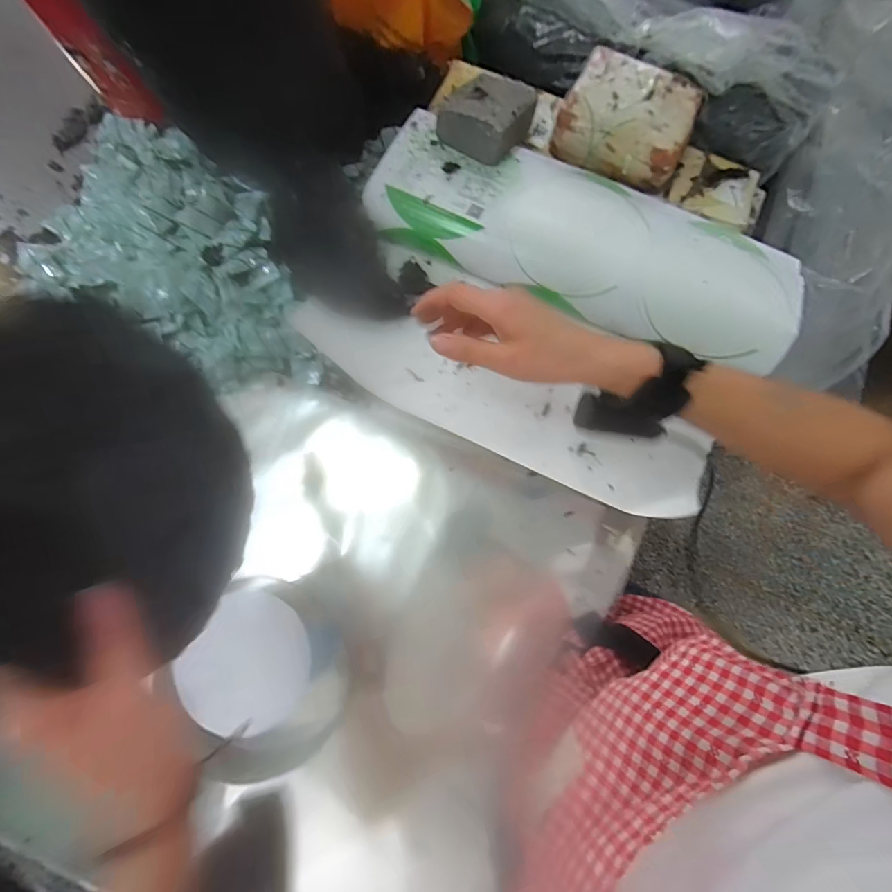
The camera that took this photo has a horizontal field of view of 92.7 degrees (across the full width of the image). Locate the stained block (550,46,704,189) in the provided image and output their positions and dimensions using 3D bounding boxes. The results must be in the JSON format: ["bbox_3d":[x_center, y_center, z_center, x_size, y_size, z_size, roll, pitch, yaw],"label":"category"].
[{"bbox_3d":[0.212,-0.383,0.493,0.145,0.044,0.116,25,80,5],"label":"stained block"}]

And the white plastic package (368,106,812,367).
[{"bbox_3d":[0.154,-0.238,0.499,0.477,0.059,0.192,18,79,4],"label":"white plastic package"}]

